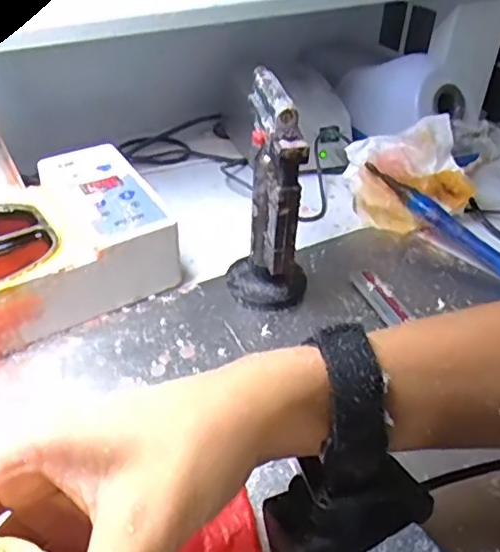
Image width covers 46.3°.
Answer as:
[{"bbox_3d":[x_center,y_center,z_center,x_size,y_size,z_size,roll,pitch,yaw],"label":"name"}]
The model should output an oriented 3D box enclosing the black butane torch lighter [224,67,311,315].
[{"bbox_3d":[0.016,-0.051,0.397,0.056,0.148,0.065,5,39,3],"label":"black butane torch lighter"}]

